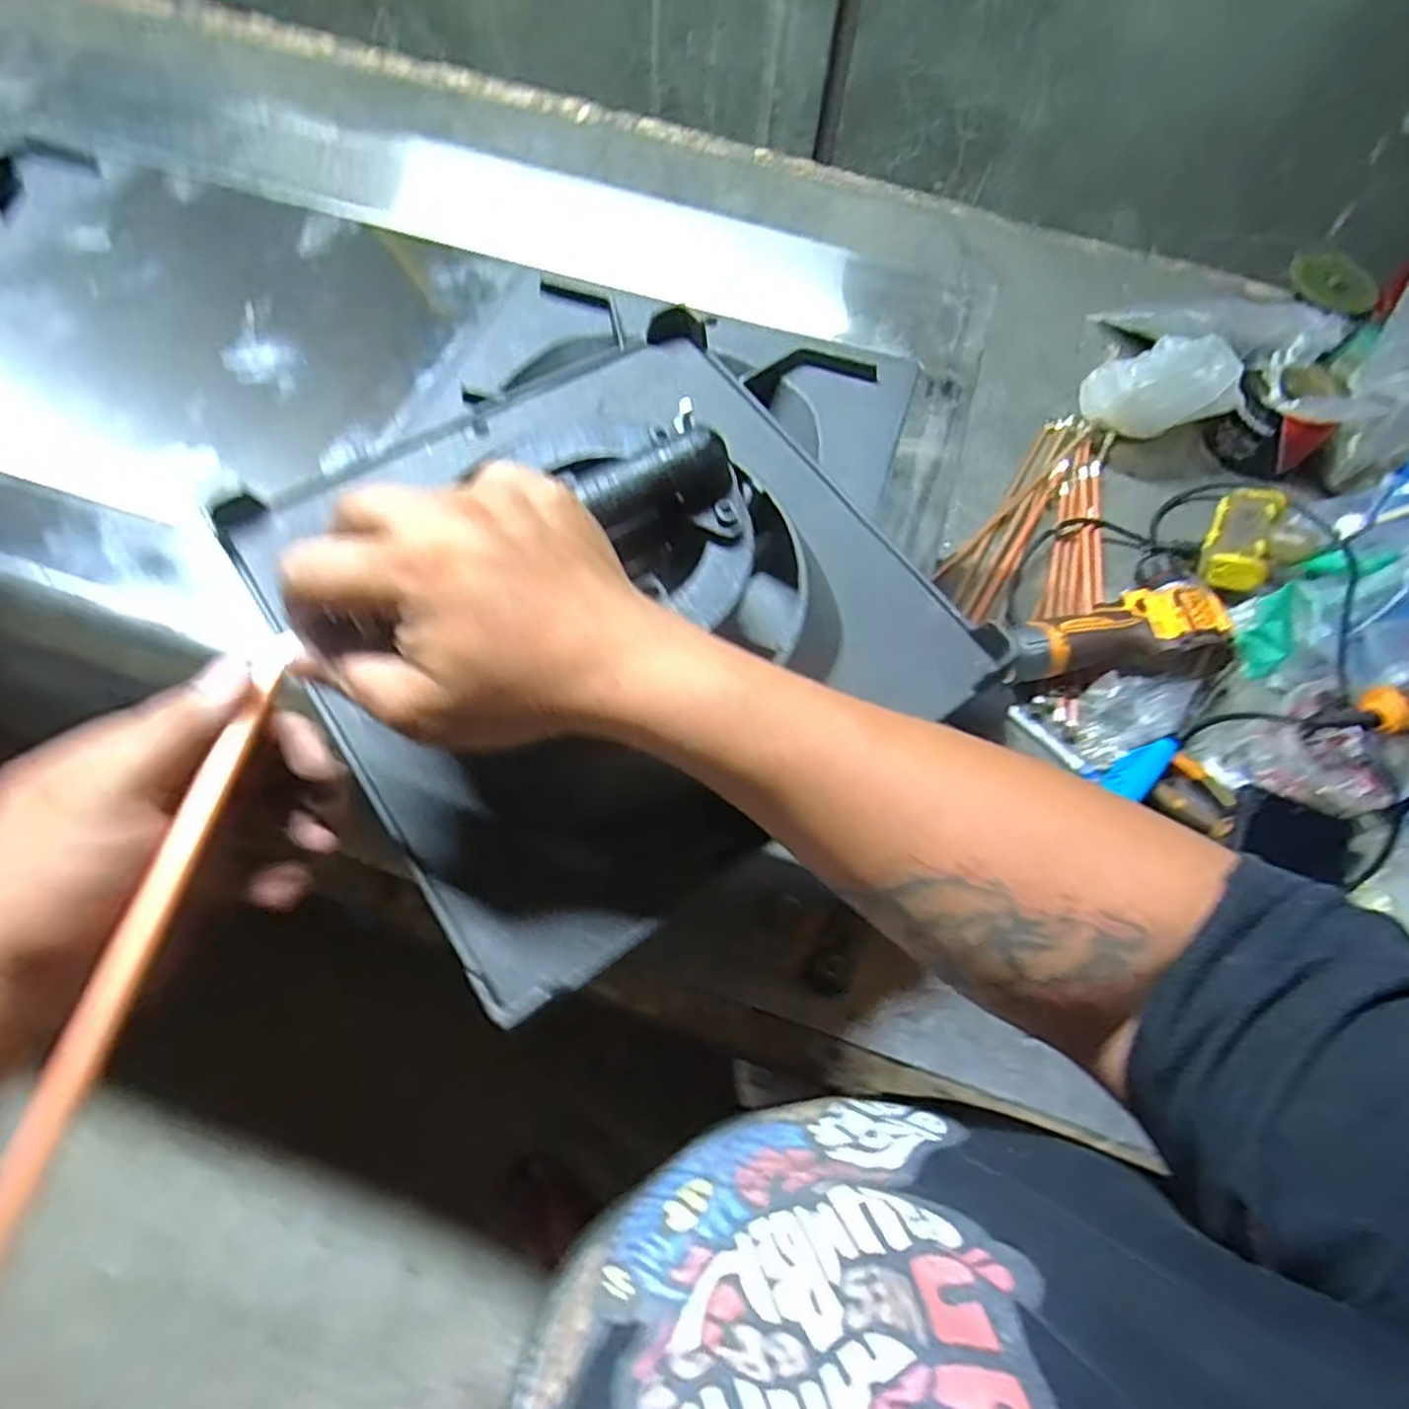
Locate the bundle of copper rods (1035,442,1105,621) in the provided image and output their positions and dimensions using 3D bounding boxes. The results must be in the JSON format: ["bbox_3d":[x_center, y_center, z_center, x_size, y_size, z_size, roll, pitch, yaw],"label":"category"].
[{"bbox_3d":[0.418,-0.193,0.843,0.058,0.026,0.245,18,63,6],"label":"bundle of copper rods"}]

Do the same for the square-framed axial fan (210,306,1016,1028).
[{"bbox_3d":[-0.043,-0.070,0.368,0.295,0.108,0.295,-31,69,-18],"label":"square-framed axial fan"}]

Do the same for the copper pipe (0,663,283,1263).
[{"bbox_3d":[-0.177,0.106,0.208,0.014,0.013,0.275,8,60,1],"label":"copper pipe"}]

